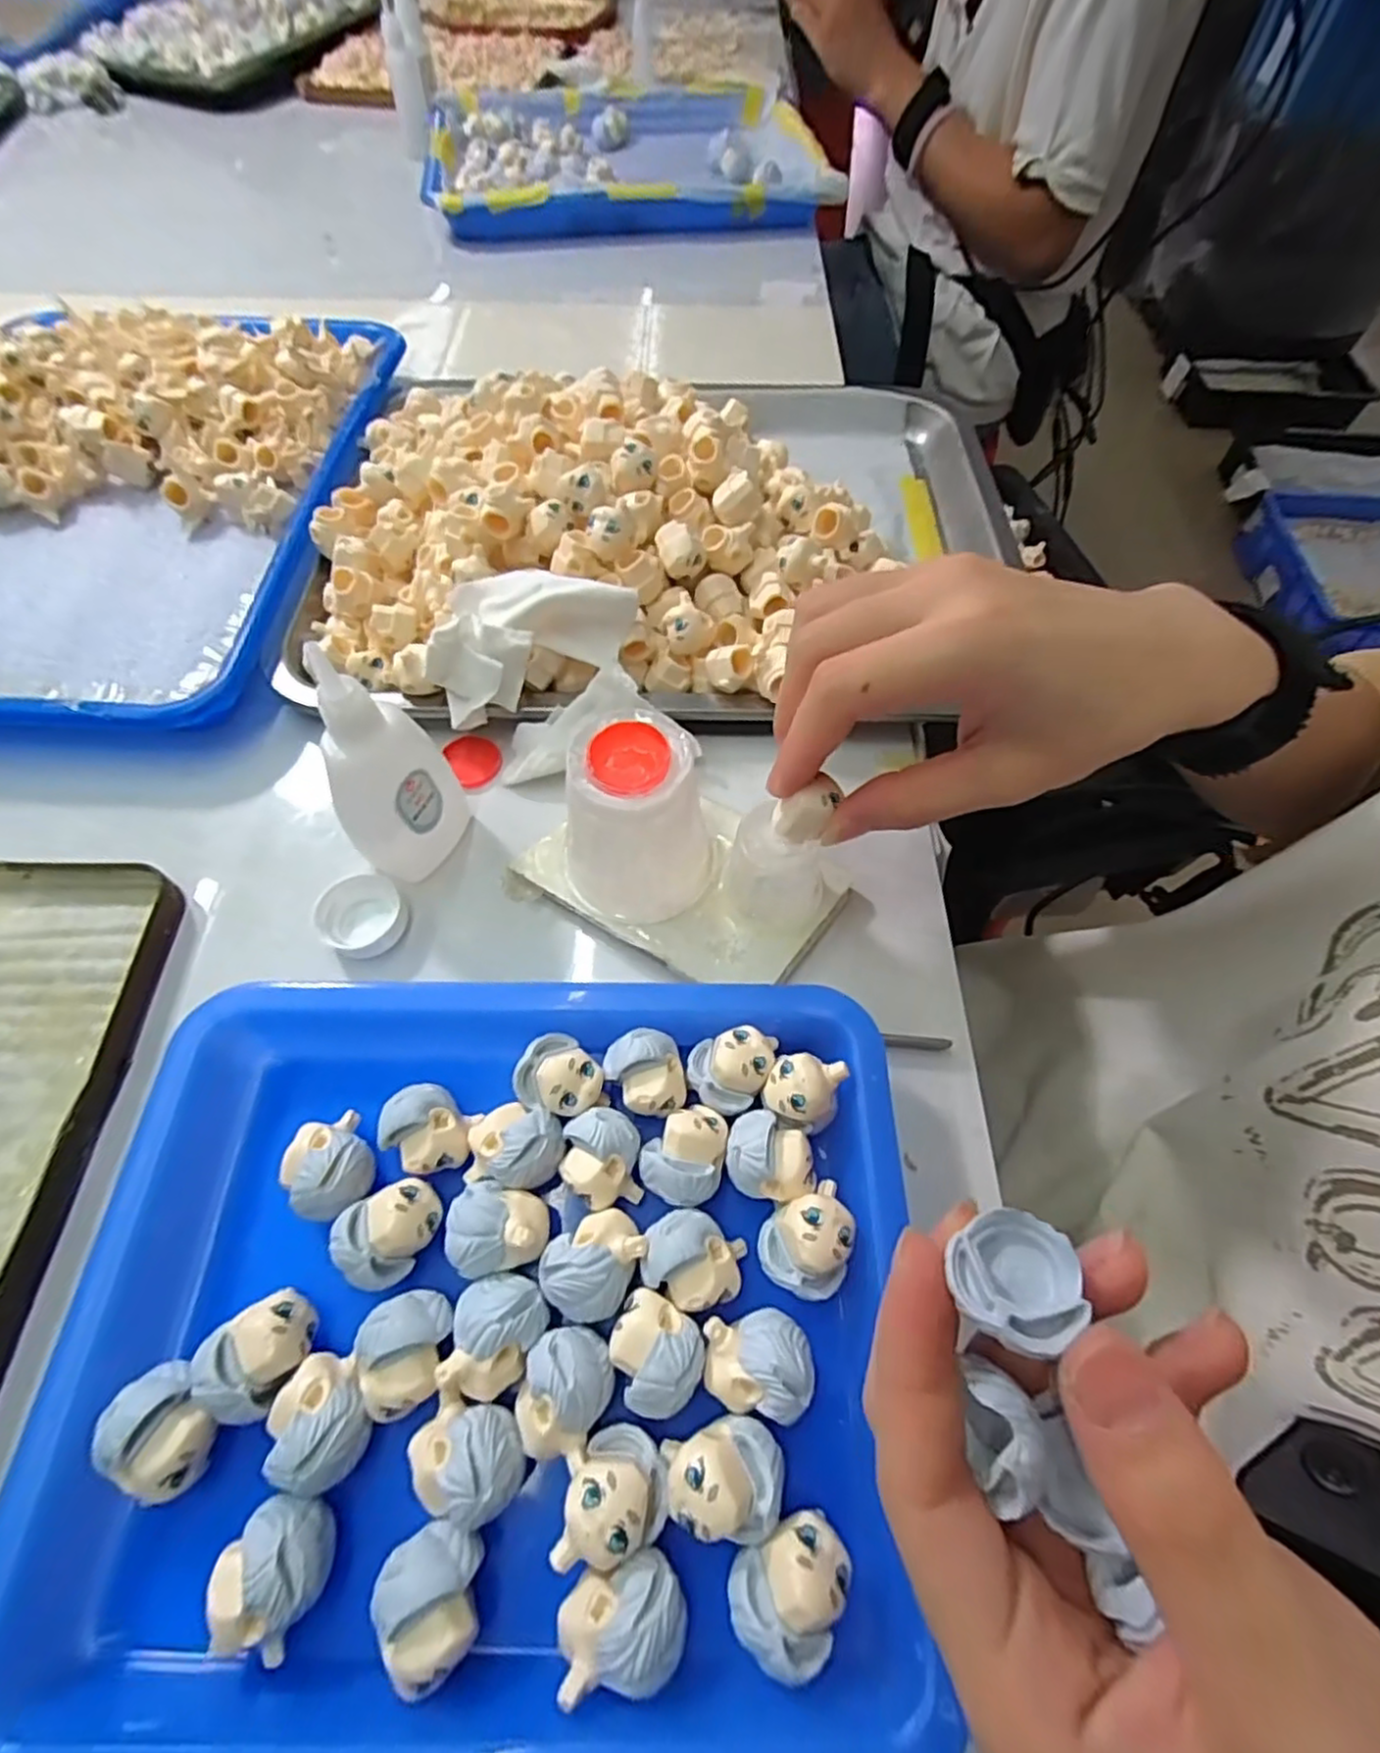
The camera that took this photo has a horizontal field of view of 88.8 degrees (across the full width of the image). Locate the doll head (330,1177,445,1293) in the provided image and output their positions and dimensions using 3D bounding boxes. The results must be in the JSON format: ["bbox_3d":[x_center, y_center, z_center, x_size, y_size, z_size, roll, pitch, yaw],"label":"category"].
[{"bbox_3d":[-0.083,0.101,0.199,0.026,0.022,0.023,-28,64,-16],"label":"doll head"}]

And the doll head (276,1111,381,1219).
[{"bbox_3d":[-0.106,0.087,0.209,0.023,0.025,0.027,-39,68,-21],"label":"doll head"}]

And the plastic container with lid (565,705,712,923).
[{"bbox_3d":[-0.018,-0.017,0.245,0.052,0.069,0.045,-10,61,-7],"label":"plastic container with lid"}]

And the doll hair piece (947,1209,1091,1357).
[{"bbox_3d":[0.061,0.075,0.132,0.021,0.014,0.023,0,60,-1],"label":"doll hair piece"}]

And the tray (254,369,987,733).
[{"bbox_3d":[-0.015,-0.188,0.343,0.331,0.062,0.250,0,60,-1],"label":"tray"}]

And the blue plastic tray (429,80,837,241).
[{"bbox_3d":[-0.058,-0.637,0.625,0.329,0.031,0.255,-7,60,-5],"label":"blue plastic tray"}]

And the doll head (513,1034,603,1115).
[{"bbox_3d":[-0.040,0.062,0.221,0.026,0.021,0.023,14,61,7],"label":"doll head"}]

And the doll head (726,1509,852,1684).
[{"bbox_3d":[0.024,0.165,0.162,0.029,0.022,0.023,-24,63,-14],"label":"doll head"}]

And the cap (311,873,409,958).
[{"bbox_3d":[-0.122,0.015,0.262,0.032,0.010,0.030,0,60,-1],"label":"cap"}]

